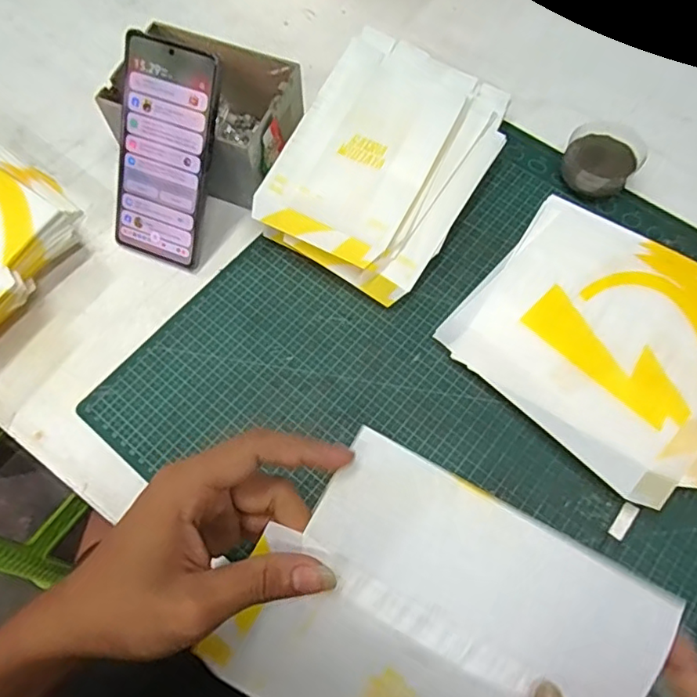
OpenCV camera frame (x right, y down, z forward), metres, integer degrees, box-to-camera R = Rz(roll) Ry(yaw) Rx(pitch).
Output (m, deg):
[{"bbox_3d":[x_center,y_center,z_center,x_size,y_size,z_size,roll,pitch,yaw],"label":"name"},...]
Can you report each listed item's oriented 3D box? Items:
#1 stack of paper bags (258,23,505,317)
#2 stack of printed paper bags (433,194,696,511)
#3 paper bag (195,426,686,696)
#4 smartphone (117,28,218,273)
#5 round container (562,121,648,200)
[{"bbox_3d":[0.033,-0.158,0.468,0.148,0.060,0.222,27,69,12],"label":"stack of paper bags"},{"bbox_3d":[0.198,-0.011,0.425,0.196,0.017,0.197,37,72,16],"label":"stack of printed paper bags"},{"bbox_3d":[0.039,0.148,0.270,0.179,0.025,0.160,29,101,1],"label":"paper bag"},{"bbox_3d":[-0.141,-0.144,0.425,0.069,0.161,0.007,22,28,9],"label":"smartphone"},{"bbox_3d":[0.219,-0.164,0.485,0.059,0.040,0.067,20,68,9],"label":"round container"}]

